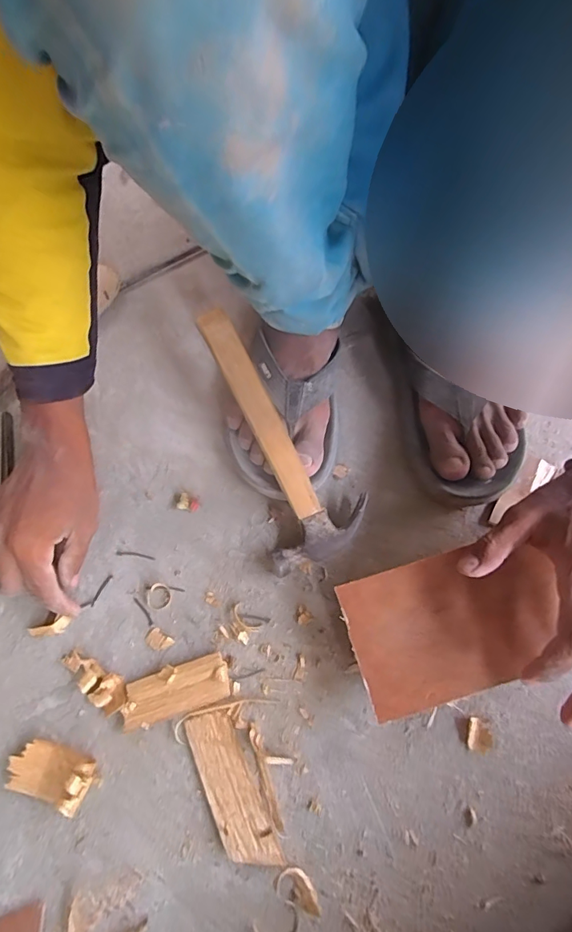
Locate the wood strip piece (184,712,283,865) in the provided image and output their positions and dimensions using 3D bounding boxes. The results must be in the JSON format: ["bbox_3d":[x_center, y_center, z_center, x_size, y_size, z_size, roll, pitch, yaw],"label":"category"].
[{"bbox_3d":[-0.041,0.239,0.342,0.033,0.007,0.105,-24,66,-10],"label":"wood strip piece"}]

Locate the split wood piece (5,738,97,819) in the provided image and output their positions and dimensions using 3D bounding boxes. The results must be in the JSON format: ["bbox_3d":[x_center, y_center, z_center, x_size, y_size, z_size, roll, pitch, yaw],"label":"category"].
[{"bbox_3d":[-0.176,0.231,0.340,0.065,0.028,0.035,15,66,8],"label":"split wood piece"}]

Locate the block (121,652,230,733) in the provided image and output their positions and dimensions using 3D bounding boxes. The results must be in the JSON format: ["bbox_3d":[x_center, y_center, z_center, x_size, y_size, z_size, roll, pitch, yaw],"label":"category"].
[{"bbox_3d":[-0.088,0.181,0.369,0.084,0.010,0.037,-15,65,-6],"label":"block"}]

